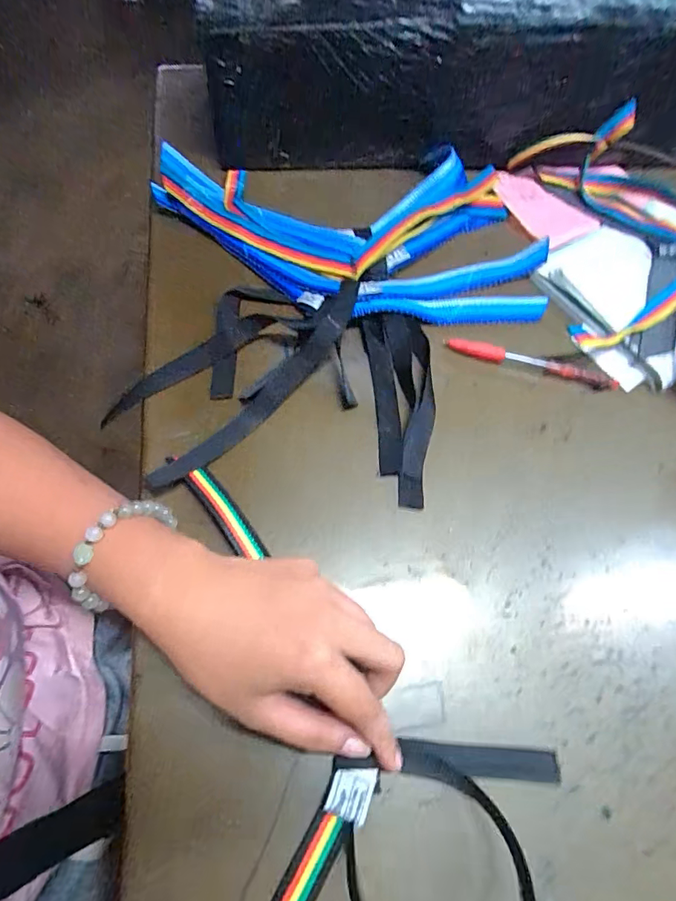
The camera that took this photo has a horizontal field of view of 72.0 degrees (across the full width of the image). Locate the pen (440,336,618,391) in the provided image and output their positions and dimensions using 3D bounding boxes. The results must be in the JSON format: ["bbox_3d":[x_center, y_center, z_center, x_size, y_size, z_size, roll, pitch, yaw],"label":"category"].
[{"bbox_3d":[0.150,-0.068,0.362,0.132,0.006,0.016,17,63,5],"label":"pen"}]

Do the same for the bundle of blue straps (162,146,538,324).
[{"bbox_3d":[0.011,-0.191,0.399,0.336,0.030,0.191,-2,63,-5],"label":"bundle of blue straps"}]

